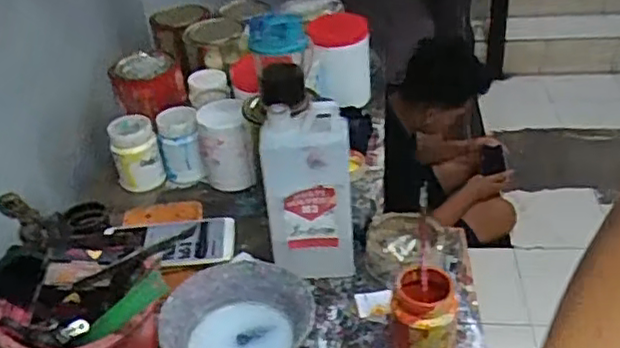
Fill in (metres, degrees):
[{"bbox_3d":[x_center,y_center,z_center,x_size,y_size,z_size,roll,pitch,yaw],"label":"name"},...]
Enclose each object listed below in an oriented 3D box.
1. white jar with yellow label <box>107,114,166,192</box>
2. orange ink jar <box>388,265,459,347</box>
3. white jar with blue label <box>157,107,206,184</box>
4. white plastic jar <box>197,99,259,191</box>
[{"bbox_3d":[-0.258,-0.030,0.984,0.067,0.098,0.055,-16,36,-15],"label":"white jar with yellow label"},{"bbox_3d":[0.114,0.148,0.672,0.063,0.099,0.065,-3,35,2],"label":"orange ink jar"},{"bbox_3d":[-0.192,-0.042,0.978,0.059,0.111,0.056,-3,35,2],"label":"white jar with blue label"},{"bbox_3d":[-0.120,-0.032,0.951,0.069,0.121,0.078,-11,35,-8],"label":"white plastic jar"}]

